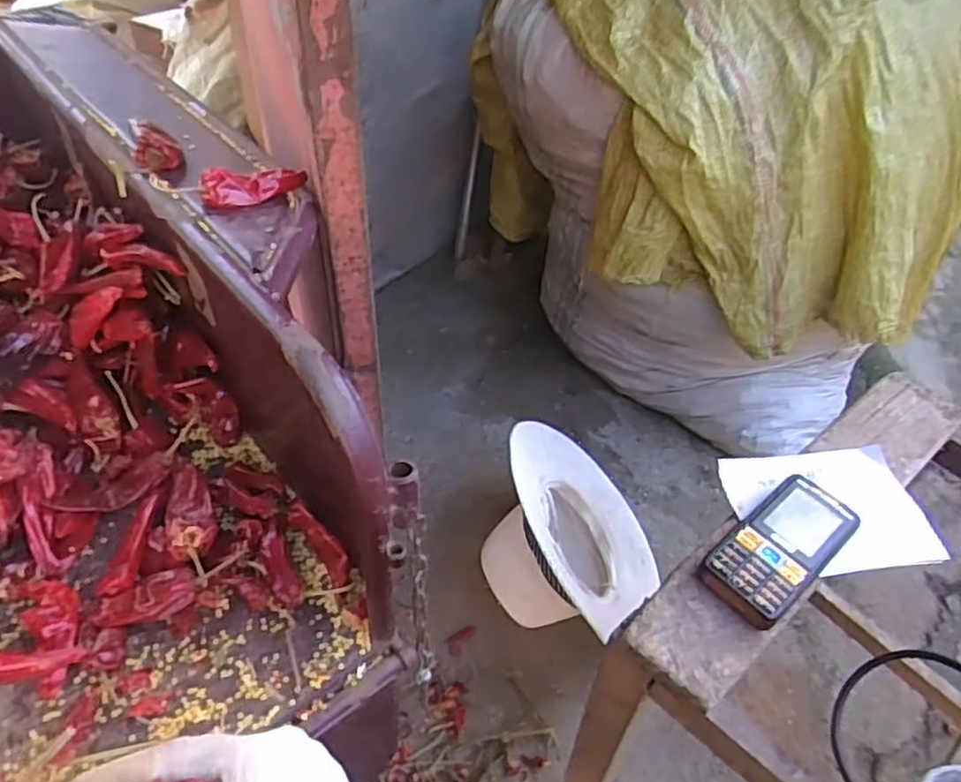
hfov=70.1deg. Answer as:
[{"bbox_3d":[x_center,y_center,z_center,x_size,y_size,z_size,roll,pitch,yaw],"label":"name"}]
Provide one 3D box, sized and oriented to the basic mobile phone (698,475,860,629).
[{"bbox_3d":[0.214,0.109,0.486,0.124,0.017,0.060,-31,53,-31],"label":"basic mobile phone"}]

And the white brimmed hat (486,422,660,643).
[{"bbox_3d":[0.077,0.170,0.910,0.315,0.148,0.227,8,53,-63],"label":"white brimmed hat"}]

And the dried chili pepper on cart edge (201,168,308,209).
[{"bbox_3d":[-0.151,-0.141,0.463,0.071,0.019,0.025,-24,50,-26],"label":"dried chili pepper on cart edge"}]

